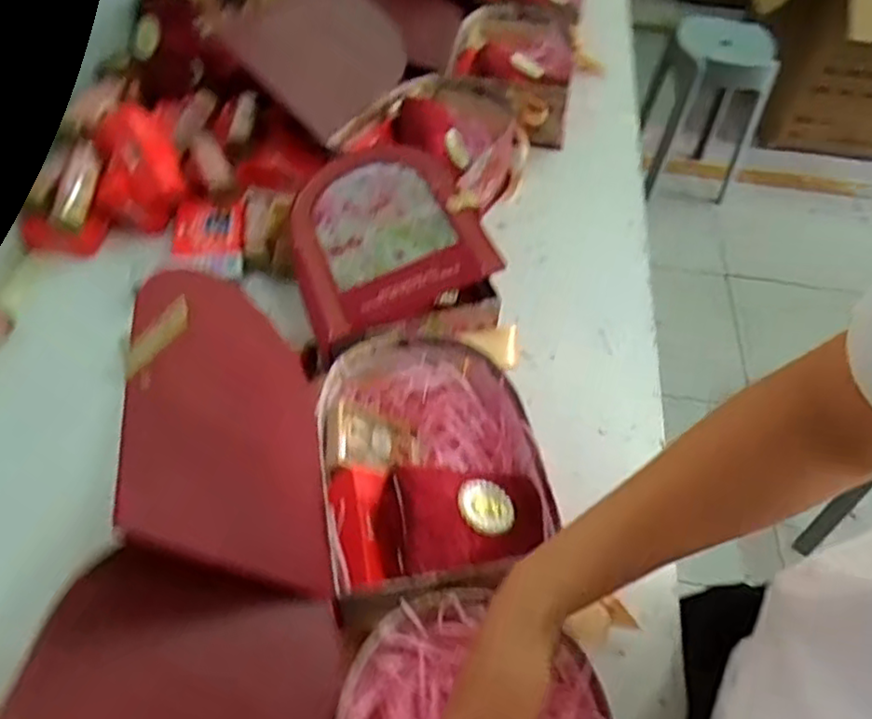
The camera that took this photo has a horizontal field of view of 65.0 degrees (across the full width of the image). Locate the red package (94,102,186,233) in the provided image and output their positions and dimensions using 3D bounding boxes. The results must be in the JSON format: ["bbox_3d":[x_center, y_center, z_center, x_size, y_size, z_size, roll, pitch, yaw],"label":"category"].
[{"bbox_3d":[-0.328,-0.212,0.758,0.086,0.130,0.028,1,13,-13],"label":"red package"}]

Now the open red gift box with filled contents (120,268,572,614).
[{"bbox_3d":[-0.050,0.068,0.525,0.284,0.154,0.236,5,50,0],"label":"open red gift box with filled contents"}]

